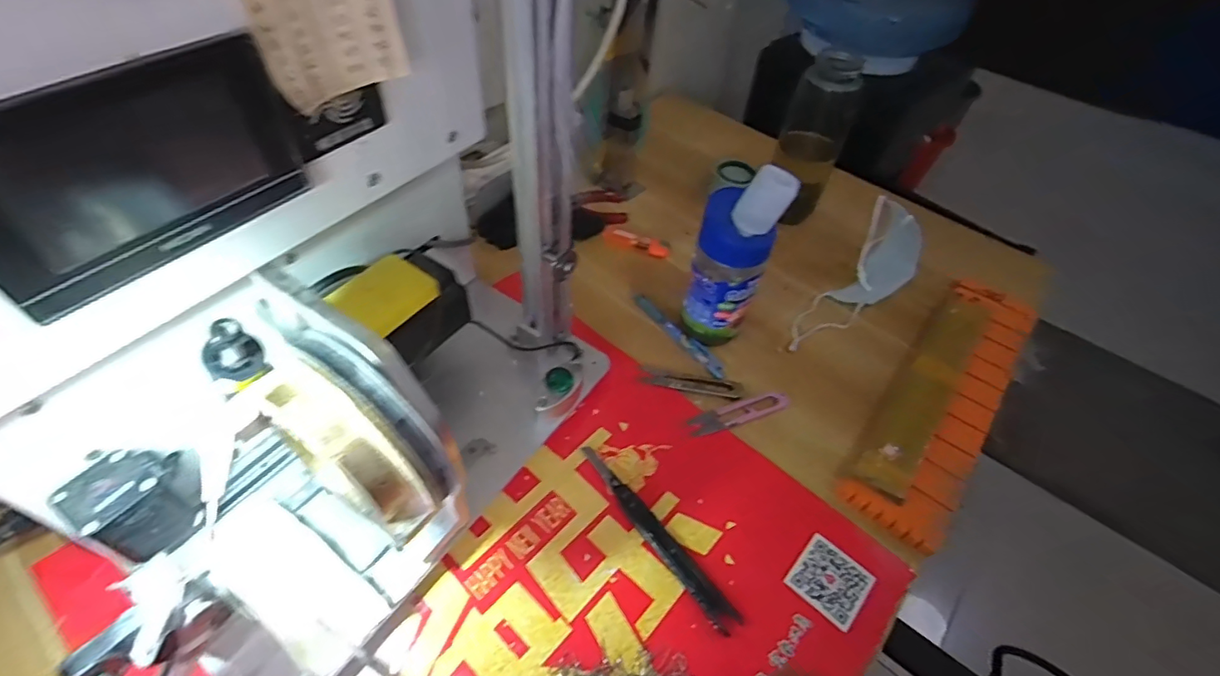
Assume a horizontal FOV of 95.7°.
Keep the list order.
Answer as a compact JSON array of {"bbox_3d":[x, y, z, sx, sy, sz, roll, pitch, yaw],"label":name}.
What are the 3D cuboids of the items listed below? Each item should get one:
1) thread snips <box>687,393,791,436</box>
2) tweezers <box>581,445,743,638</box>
[{"bbox_3d":[0.118,0.067,0.503,0.094,0.010,0.023,-10,51,-13],"label":"thread snips"},{"bbox_3d":[0.034,0.148,0.430,0.019,0.013,0.171,-28,57,-25],"label":"tweezers"}]

